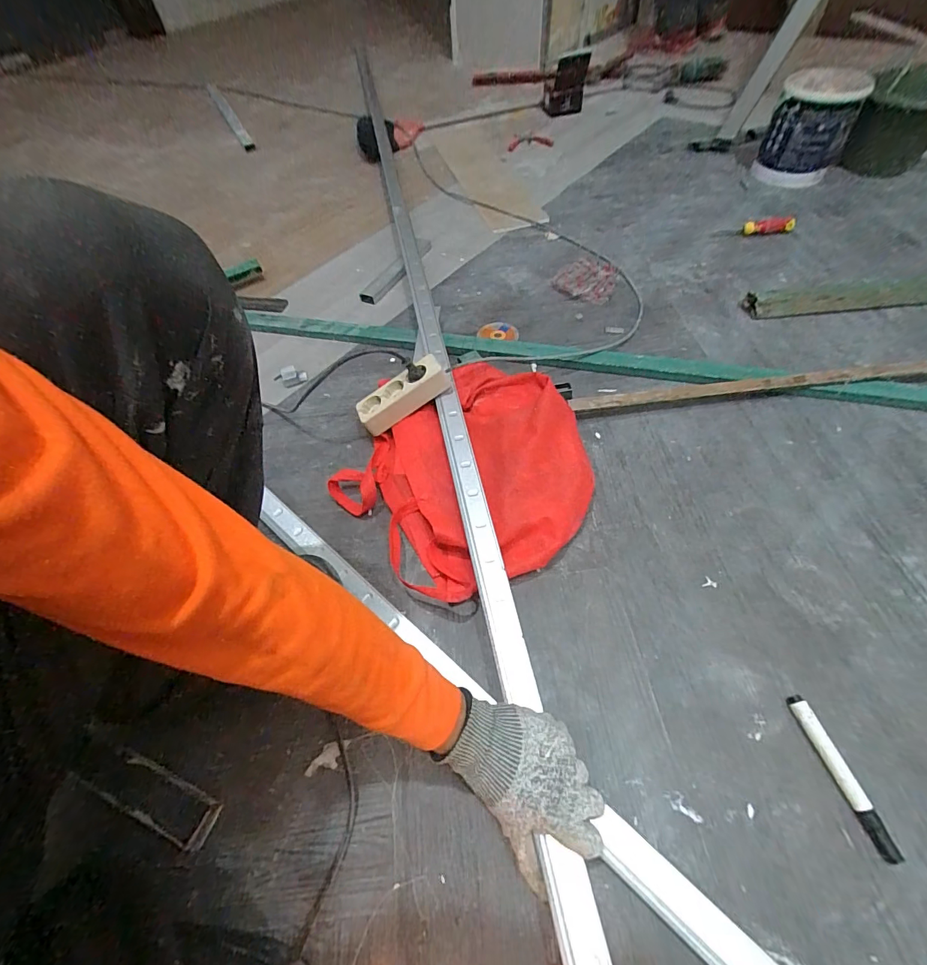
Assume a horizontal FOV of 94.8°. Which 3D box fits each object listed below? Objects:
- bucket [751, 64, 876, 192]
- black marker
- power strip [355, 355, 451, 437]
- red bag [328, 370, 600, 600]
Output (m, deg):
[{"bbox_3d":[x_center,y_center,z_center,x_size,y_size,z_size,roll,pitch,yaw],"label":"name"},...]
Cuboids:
[{"bbox_3d":[0.832,-0.854,1.025,0.170,0.178,0.194,28,63,21],"label":"bucket"},{"bbox_3d":[0.380,0.292,0.429,0.017,0.015,0.140,-15,57,-5],"label":"black marker"},{"bbox_3d":[-0.098,-0.141,0.691,0.156,0.040,0.064,-32,57,10],"label":"power strip"},{"bbox_3d":[0.006,-0.018,0.624,0.337,0.091,0.337,-34,61,-16],"label":"red bag"}]

